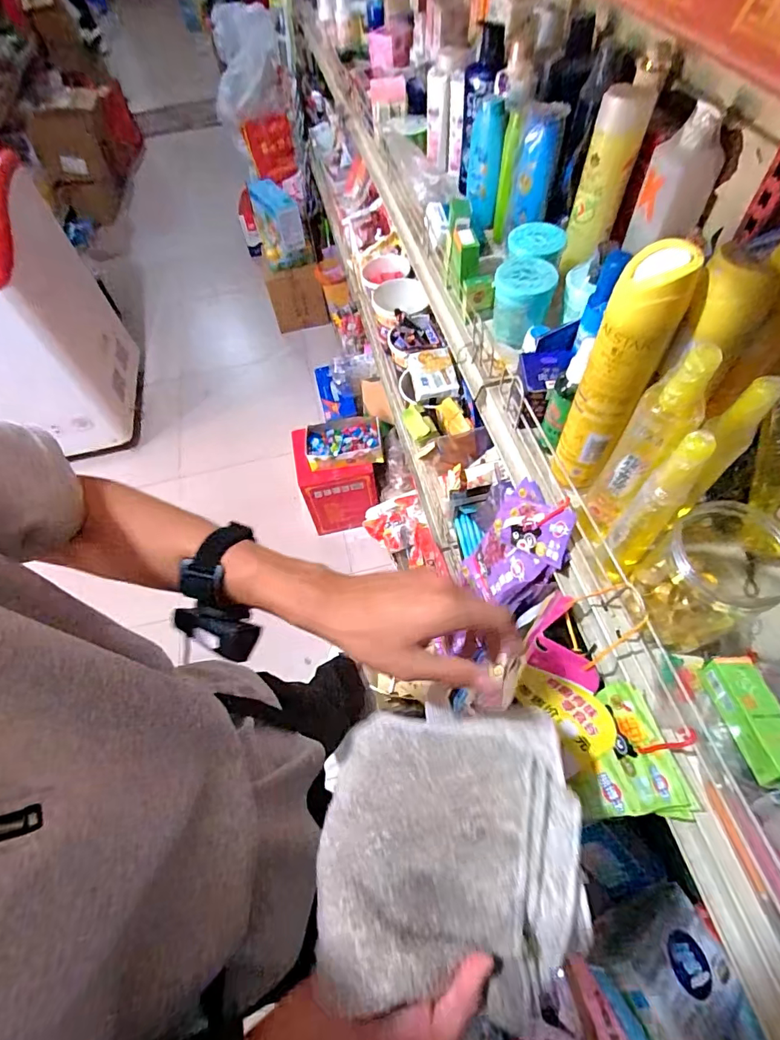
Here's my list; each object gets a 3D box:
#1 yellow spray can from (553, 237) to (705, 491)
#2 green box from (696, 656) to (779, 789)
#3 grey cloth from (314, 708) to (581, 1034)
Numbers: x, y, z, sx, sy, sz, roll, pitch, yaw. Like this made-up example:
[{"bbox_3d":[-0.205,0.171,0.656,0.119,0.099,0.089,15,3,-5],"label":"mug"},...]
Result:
[{"bbox_3d":[0.191,-0.115,0.419,0.054,0.229,0.049,20,63,16],"label":"yellow spray can"},{"bbox_3d":[0.275,0.153,0.354,0.039,0.024,0.105,-7,46,0],"label":"green box"},{"bbox_3d":[0.041,0.227,0.339,0.174,0.045,0.171,0,59,5],"label":"grey cloth"}]

